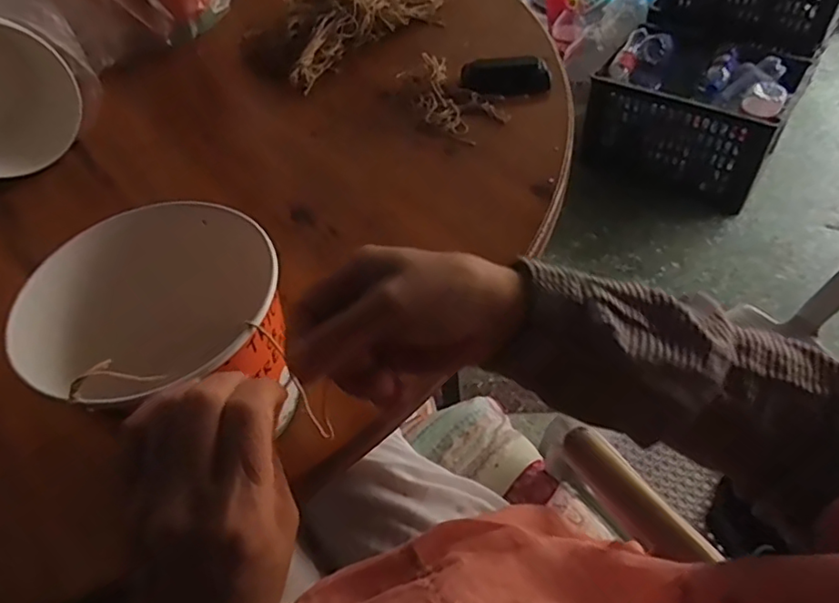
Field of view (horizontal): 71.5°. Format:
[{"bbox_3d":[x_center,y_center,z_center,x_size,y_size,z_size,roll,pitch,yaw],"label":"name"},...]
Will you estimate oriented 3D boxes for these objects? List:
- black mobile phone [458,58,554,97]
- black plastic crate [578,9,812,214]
[{"bbox_3d":[0.106,-0.277,0.719,0.108,0.026,0.046,6,51,10],"label":"black mobile phone"},{"bbox_3d":[0.780,-0.554,1.663,0.464,0.319,0.368,27,58,25],"label":"black plastic crate"}]

